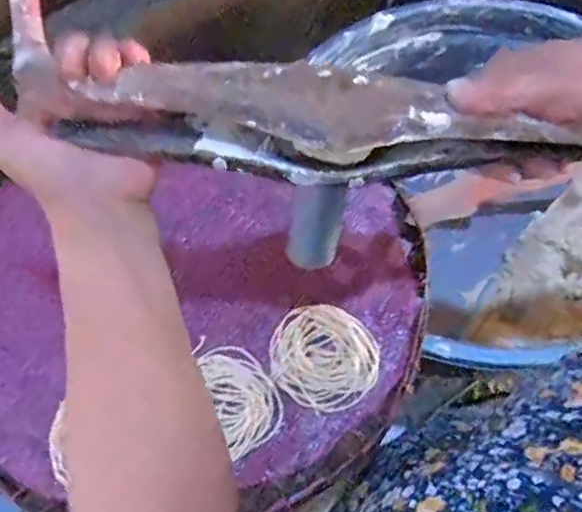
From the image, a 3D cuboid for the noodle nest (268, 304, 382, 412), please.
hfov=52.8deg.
[{"bbox_3d":[0.023,0.071,0.422,0.078,0.008,0.072,-2,61,3],"label":"noodle nest"}]

